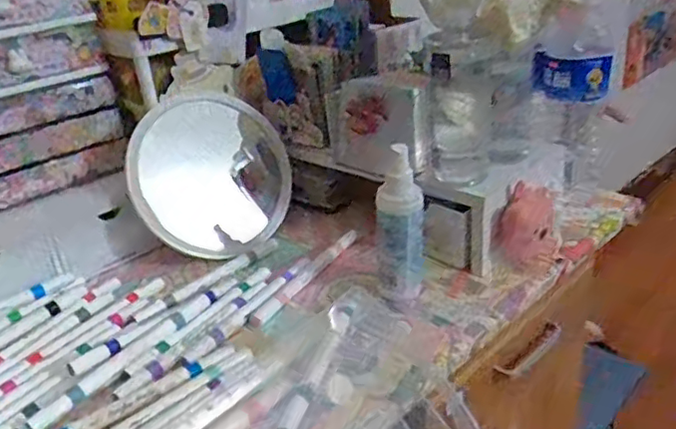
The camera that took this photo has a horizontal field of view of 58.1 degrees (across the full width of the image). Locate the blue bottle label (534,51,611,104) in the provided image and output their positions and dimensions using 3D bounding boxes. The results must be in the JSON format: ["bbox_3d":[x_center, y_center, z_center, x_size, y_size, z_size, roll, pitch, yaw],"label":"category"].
[{"bbox_3d":[0.229,-0.134,0.592,0.093,0.045,0.019,5,23,-19],"label":"blue bottle label"}]

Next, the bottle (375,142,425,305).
[{"bbox_3d":[0.054,0.009,0.504,0.035,0.126,0.029,6,28,23],"label":"bottle"}]

